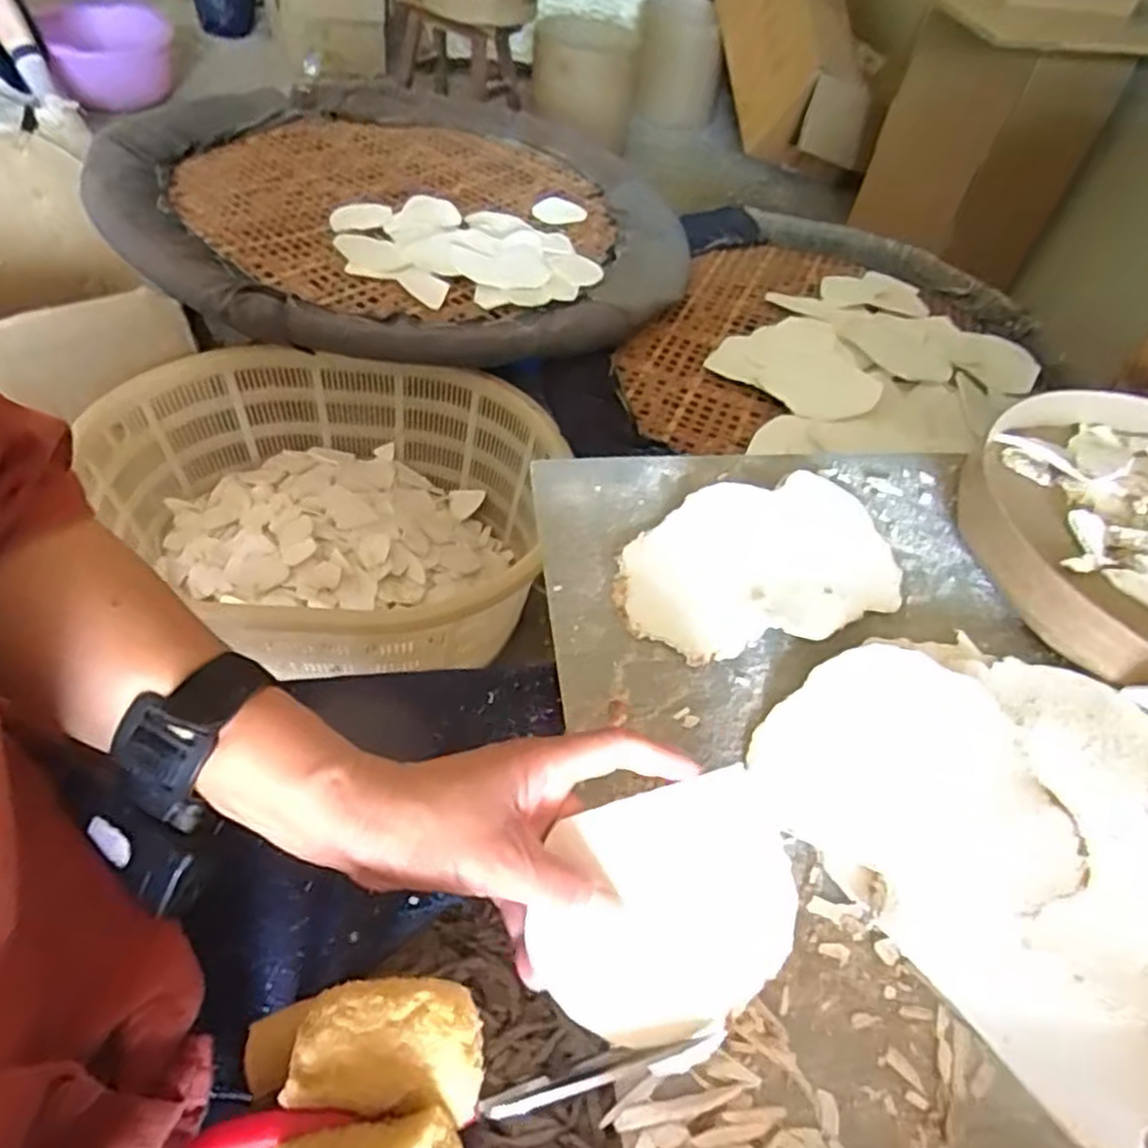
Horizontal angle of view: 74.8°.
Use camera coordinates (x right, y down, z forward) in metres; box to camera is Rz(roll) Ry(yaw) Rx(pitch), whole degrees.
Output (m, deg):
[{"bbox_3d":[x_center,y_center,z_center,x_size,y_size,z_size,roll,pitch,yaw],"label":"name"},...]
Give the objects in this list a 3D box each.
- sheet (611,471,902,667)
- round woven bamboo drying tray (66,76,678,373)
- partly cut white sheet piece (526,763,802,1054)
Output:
[{"bbox_3d":[0.120,-0.009,0.487,0.190,0.015,0.124,-10,53,-15],"label":"sheet"},{"bbox_3d":[-0.276,-0.650,1.244,0.866,0.144,0.901,1,52,-1],"label":"round woven bamboo drying tray"},{"bbox_3d":[0.041,0.139,0.314,0.111,0.006,0.091,-15,69,-13],"label":"partly cut white sheet piece"}]

